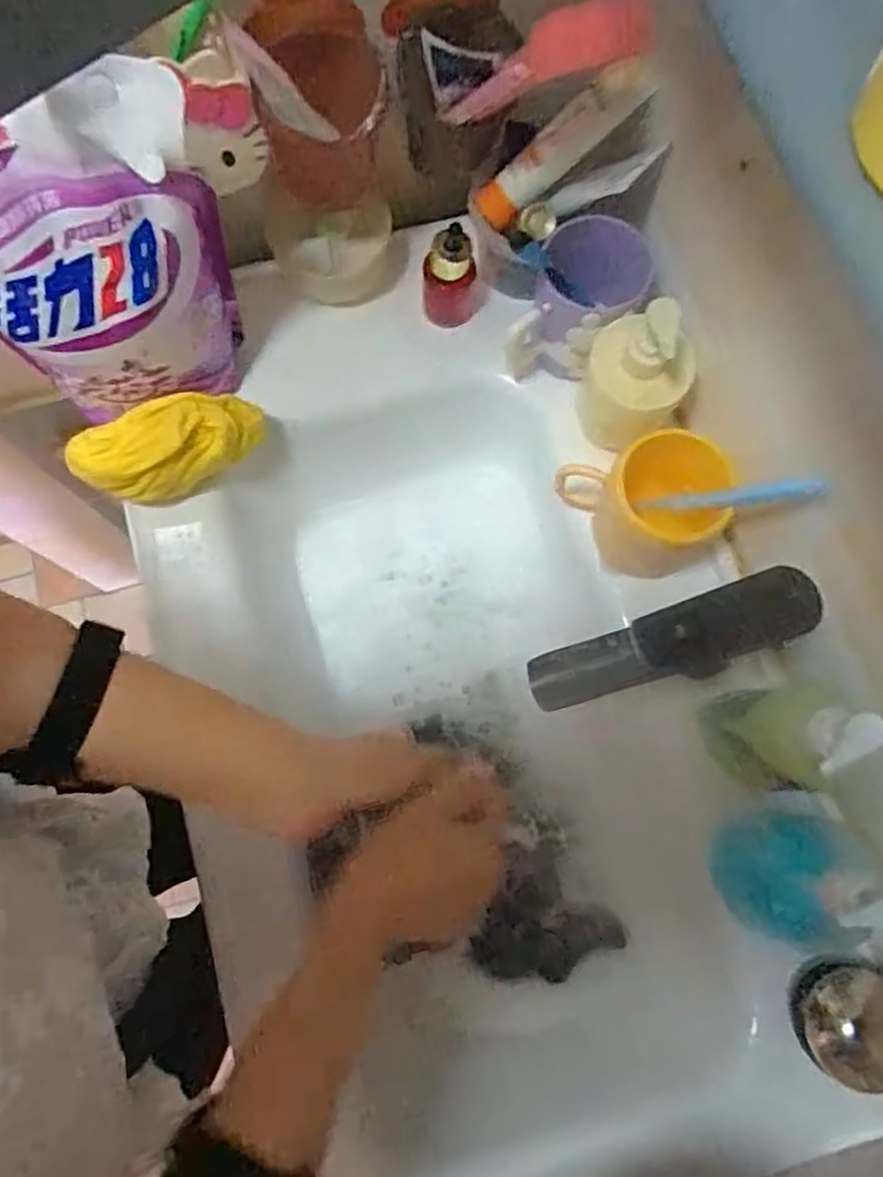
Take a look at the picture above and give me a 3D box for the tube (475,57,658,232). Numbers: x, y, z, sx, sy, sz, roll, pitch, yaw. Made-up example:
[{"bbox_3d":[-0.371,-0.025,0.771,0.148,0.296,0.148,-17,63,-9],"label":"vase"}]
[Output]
[{"bbox_3d":[0.095,-0.352,0.557,0.156,0.032,0.029,-29,74,31],"label":"tube"}]

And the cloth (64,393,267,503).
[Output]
[{"bbox_3d":[-0.218,-0.113,0.563,0.150,0.055,0.061,-25,77,-7],"label":"cloth"}]

